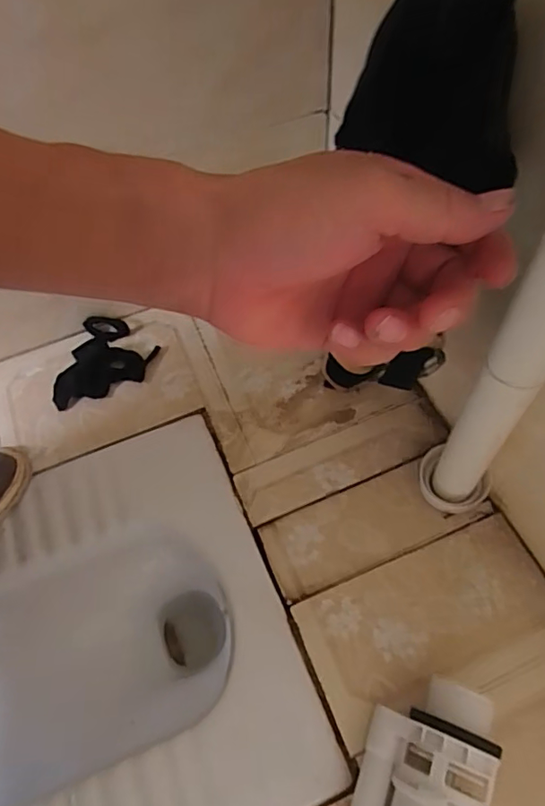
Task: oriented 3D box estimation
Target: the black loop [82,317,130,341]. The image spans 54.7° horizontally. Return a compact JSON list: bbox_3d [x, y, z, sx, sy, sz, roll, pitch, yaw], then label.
[{"bbox_3d":[-0.240,-0.107,0.760,0.065,0.008,0.032,9,96,-5],"label":"black loop"}]

